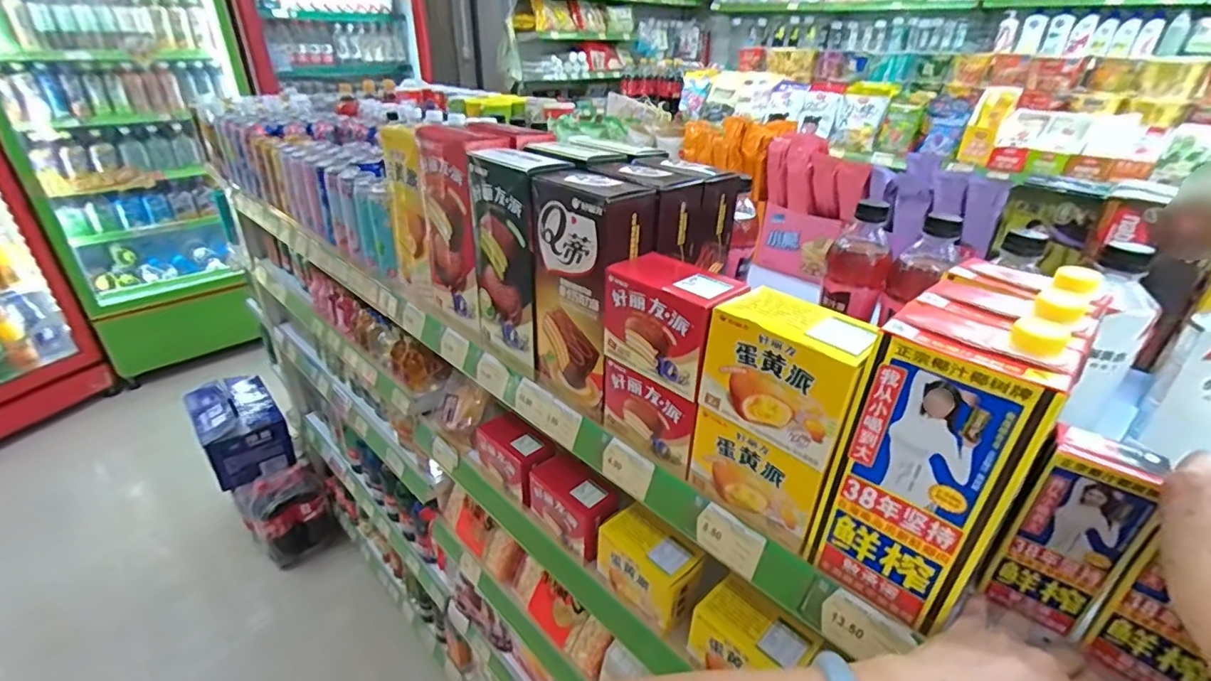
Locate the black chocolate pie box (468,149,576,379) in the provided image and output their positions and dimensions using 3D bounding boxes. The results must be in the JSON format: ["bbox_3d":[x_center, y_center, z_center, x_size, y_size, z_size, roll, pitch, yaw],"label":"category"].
[{"bbox_3d":[-0.095,-0.090,0.605,0.060,0.222,0.115,-22,37,-36],"label":"black chocolate pie box"}]

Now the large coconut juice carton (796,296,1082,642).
[{"bbox_3d":[0.210,0.077,0.351,0.067,0.201,0.093,-25,39,-39],"label":"large coconut juice carton"}]

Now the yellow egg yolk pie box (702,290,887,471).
[{"bbox_3d":[0.133,0.021,0.396,0.107,0.093,0.059,25,37,34],"label":"yellow egg yolk pie box"}]

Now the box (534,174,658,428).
[{"bbox_3d":[-0.013,-0.046,0.542,0.067,0.221,0.108,-24,38,-38],"label":"box"}]

